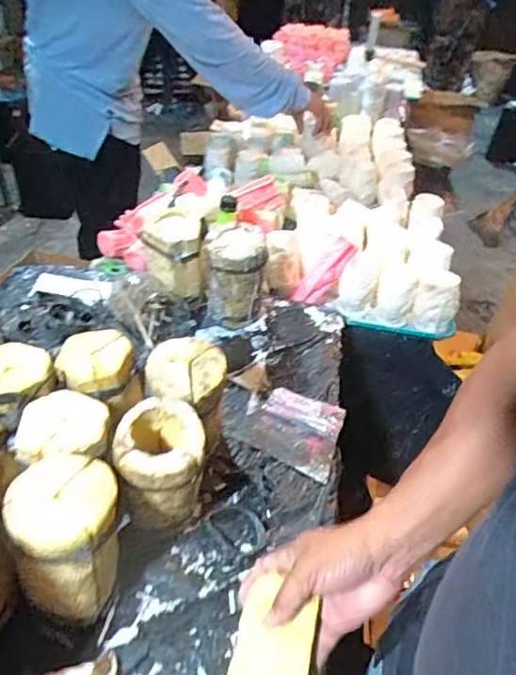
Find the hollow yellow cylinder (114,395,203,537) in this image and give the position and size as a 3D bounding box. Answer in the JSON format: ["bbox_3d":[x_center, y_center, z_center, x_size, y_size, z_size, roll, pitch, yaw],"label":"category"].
[{"bbox_3d":[-0.104,0.151,0.566,0.086,0.154,0.093,-4,41,-10],"label":"hollow yellow cylinder"}]

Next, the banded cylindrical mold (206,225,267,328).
[{"bbox_3d":[-0.037,-0.090,0.840,0.089,0.153,0.081,4,40,-1],"label":"banded cylindrical mold"}]

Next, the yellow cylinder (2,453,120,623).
[{"bbox_3d":[-0.178,0.200,0.505,0.093,0.157,0.100,-5,41,-12],"label":"yellow cylinder"}]

